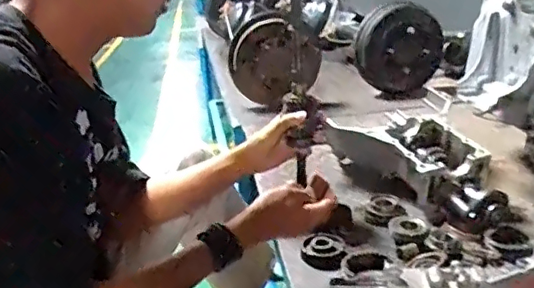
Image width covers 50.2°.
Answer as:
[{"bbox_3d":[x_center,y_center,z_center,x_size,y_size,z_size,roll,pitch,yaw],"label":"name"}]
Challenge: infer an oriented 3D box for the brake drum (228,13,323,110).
[{"bbox_3d":[0.011,-0.235,1.638,0.244,0.248,0.089,44,21,7],"label":"brake drum"}]

